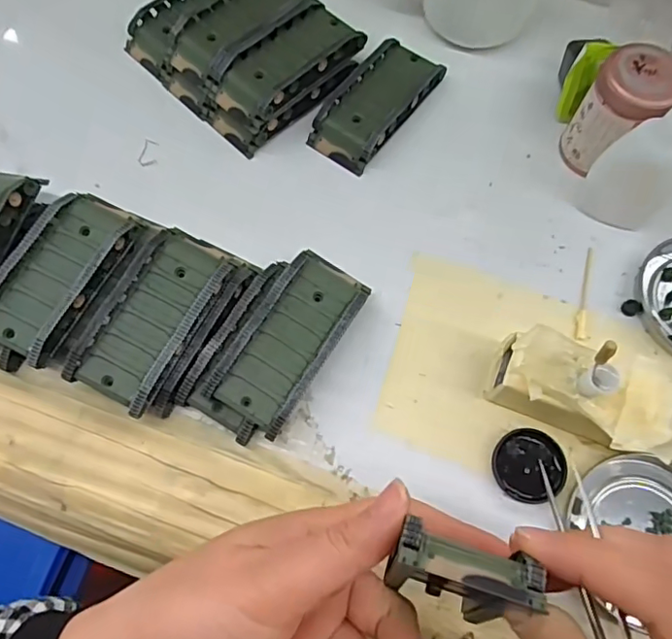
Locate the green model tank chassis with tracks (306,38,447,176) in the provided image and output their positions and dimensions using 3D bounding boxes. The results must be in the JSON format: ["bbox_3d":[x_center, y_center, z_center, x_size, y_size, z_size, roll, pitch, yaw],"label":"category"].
[{"bbox_3d":[0.027,-0.141,0.354,0.044,0.020,0.096,35,72,12],"label":"green model tank chassis with tracks"}]

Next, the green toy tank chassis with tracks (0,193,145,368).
[{"bbox_3d":[-0.148,-0.026,0.296,0.046,0.020,0.095,26,70,9],"label":"green toy tank chassis with tracks"}]

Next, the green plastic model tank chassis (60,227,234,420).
[{"bbox_3d":[-0.093,-0.002,0.286,0.044,0.024,0.094,25,70,9],"label":"green plastic model tank chassis"}]

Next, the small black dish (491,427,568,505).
[{"bbox_3d":[0.098,0.074,0.277,0.035,0.005,0.035,0,68,-1],"label":"small black dish"}]

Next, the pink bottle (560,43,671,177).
[{"bbox_3d":[0.164,-0.119,0.319,0.042,0.065,0.042,0,68,-1],"label":"pink bottle"}]

